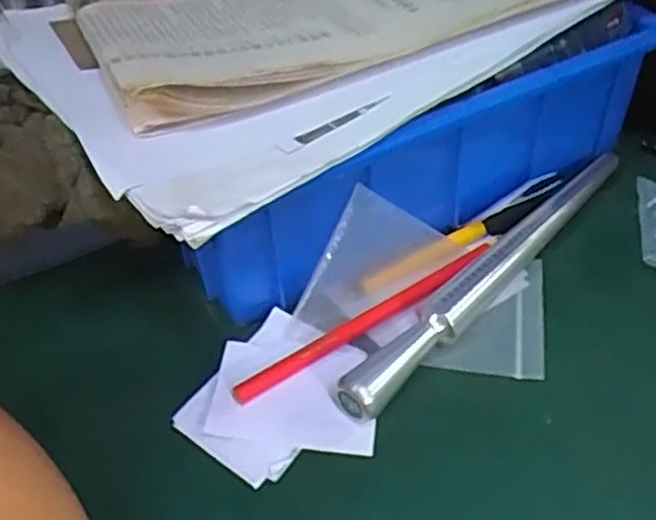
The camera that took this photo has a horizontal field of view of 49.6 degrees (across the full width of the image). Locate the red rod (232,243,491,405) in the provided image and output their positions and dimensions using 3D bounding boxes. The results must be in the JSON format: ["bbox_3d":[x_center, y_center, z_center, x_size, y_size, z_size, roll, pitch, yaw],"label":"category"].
[{"bbox_3d":[0.021,0.028,0.347,0.150,0.009,0.011,-28,48,-22],"label":"red rod"}]

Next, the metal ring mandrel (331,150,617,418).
[{"bbox_3d":[0.087,0.003,0.363,0.018,0.020,0.227,30,54,32],"label":"metal ring mandrel"}]

